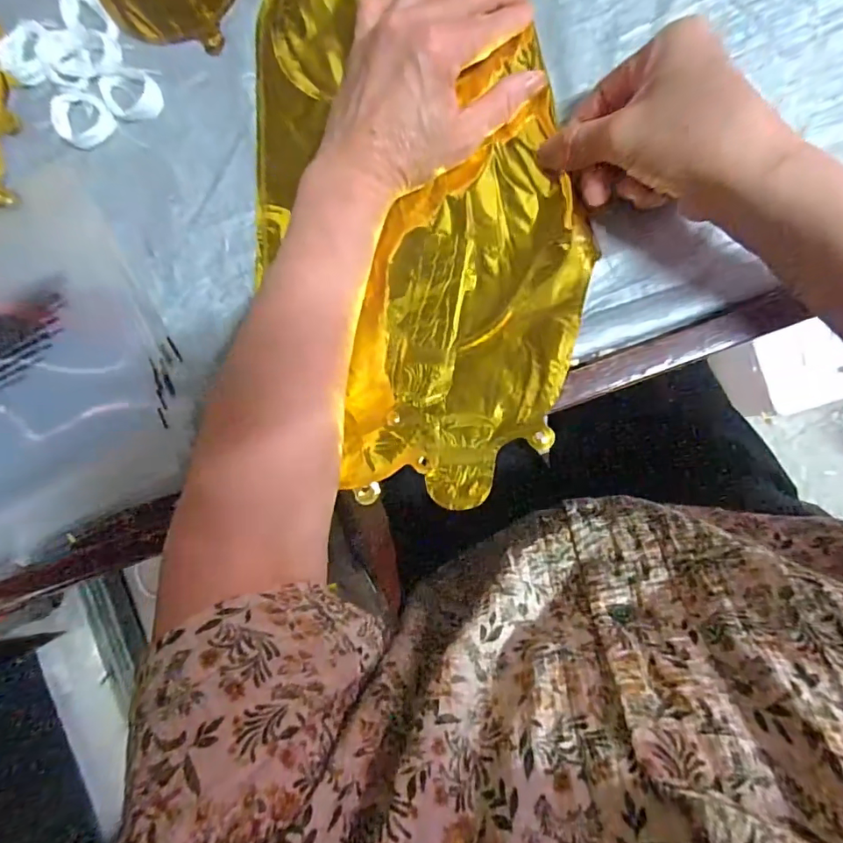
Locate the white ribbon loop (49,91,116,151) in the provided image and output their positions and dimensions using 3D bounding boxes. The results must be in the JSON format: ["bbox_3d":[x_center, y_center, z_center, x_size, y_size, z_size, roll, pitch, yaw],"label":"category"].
[{"bbox_3d":[-0.240,-0.214,0.352,0.051,0.004,0.034,42,92,5],"label":"white ribbon loop"}]

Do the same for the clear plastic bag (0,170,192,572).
[{"bbox_3d":[-0.285,-0.030,0.339,0.220,0.030,0.233,-26,86,4],"label":"clear plastic bag"}]

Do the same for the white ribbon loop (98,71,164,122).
[{"bbox_3d":[-0.202,-0.226,0.348,0.044,0.004,0.034,-5,88,5],"label":"white ribbon loop"}]

